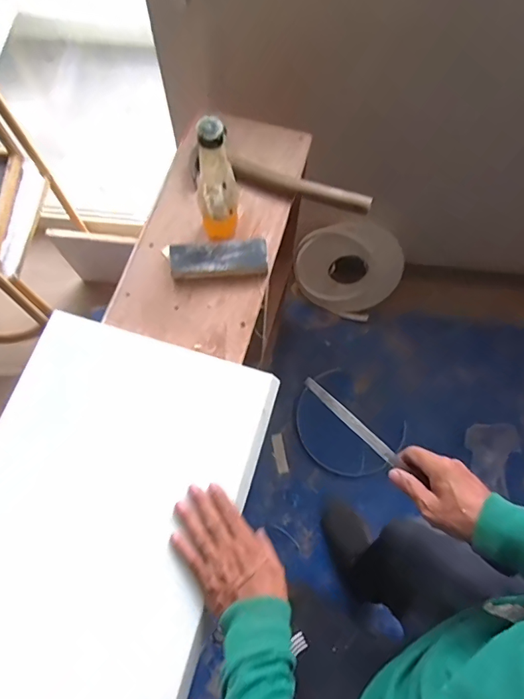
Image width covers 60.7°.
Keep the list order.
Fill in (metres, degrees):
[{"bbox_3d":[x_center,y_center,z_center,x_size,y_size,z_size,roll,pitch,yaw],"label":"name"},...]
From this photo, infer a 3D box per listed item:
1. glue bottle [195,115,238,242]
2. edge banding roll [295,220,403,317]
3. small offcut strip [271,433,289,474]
[{"bbox_3d":[-0.060,-0.213,0.589,0.053,0.198,0.050,-4,72,-3],"label":"glue bottle"},{"bbox_3d":[0.266,-0.238,1.410,0.316,0.349,0.044,-10,47,25],"label":"edge banding roll"},{"bbox_3d":[0.053,0.315,1.353,0.037,0.010,0.117,-9,72,-5],"label":"small offcut strip"}]

